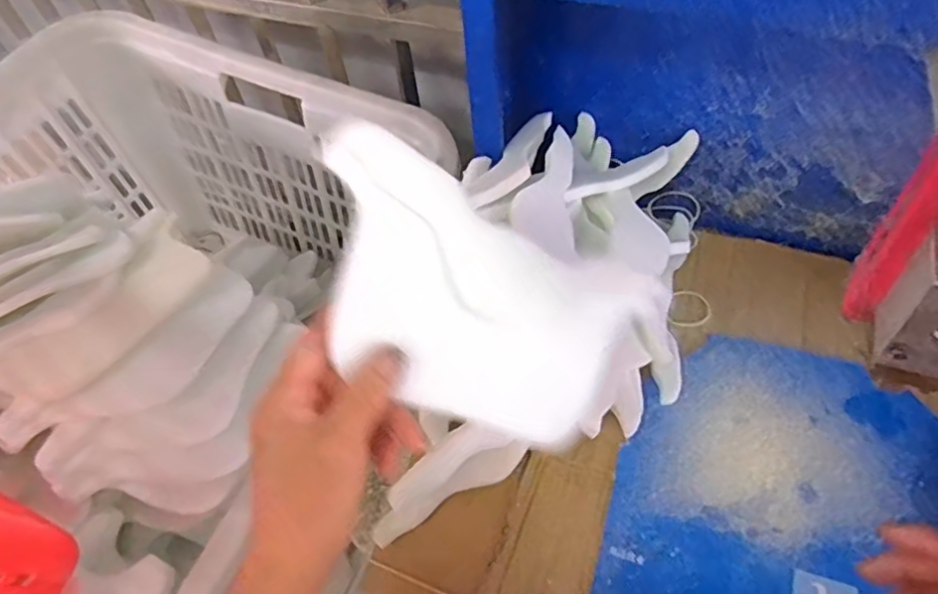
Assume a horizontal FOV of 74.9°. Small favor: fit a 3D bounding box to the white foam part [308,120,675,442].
[{"bbox_3d":[0.020,0.012,0.385,0.026,0.260,0.134,8,79,57],"label":"white foam part"}]

